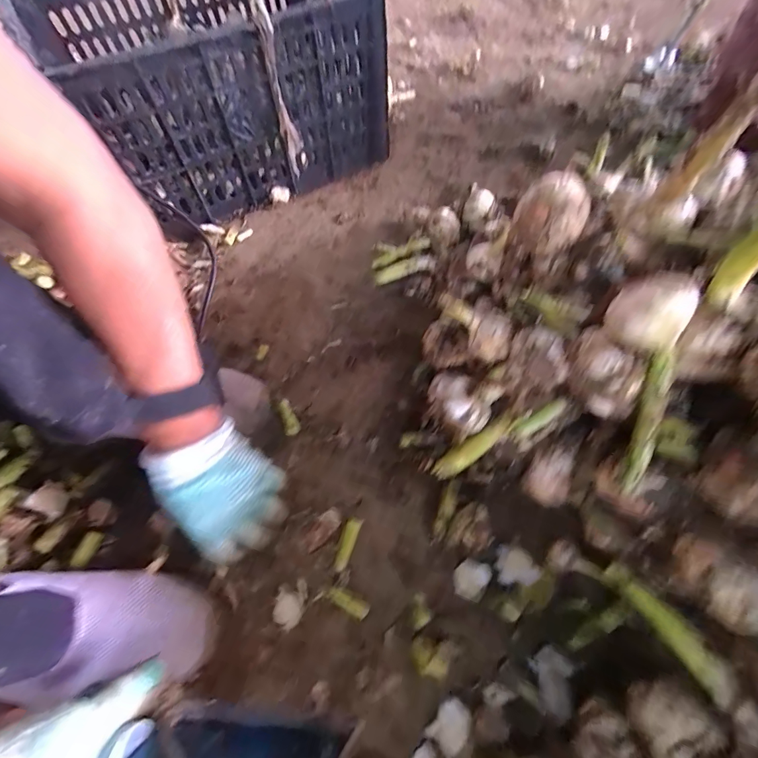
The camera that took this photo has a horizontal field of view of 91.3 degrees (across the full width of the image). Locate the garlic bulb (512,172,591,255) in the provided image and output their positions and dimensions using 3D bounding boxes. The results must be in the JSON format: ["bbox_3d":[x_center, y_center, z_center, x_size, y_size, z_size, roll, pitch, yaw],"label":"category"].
[{"bbox_3d":[0.128,-0.124,0.279,0.049,0.039,0.050,18,62,12],"label":"garlic bulb"}]

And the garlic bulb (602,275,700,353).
[{"bbox_3d":[0.158,-0.040,0.215,0.039,0.031,0.039,37,67,21],"label":"garlic bulb"}]

